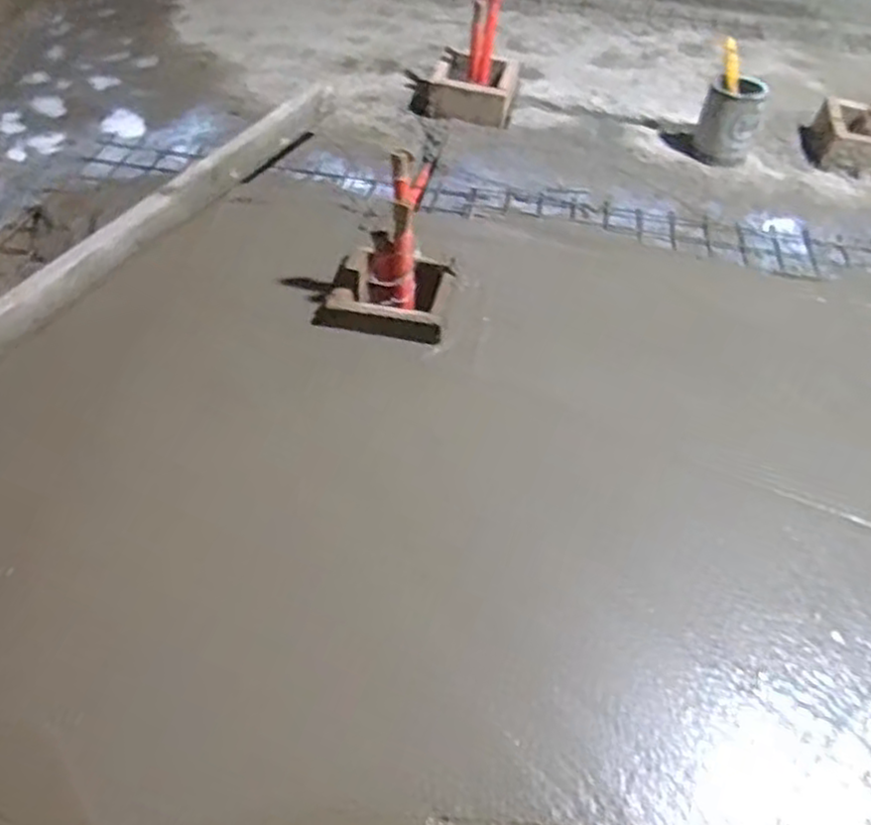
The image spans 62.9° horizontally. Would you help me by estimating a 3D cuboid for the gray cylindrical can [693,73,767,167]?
[{"bbox_3d":[0.549,-0.548,1.330,0.109,0.129,0.129,17,47,13],"label":"gray cylindrical can"}]

